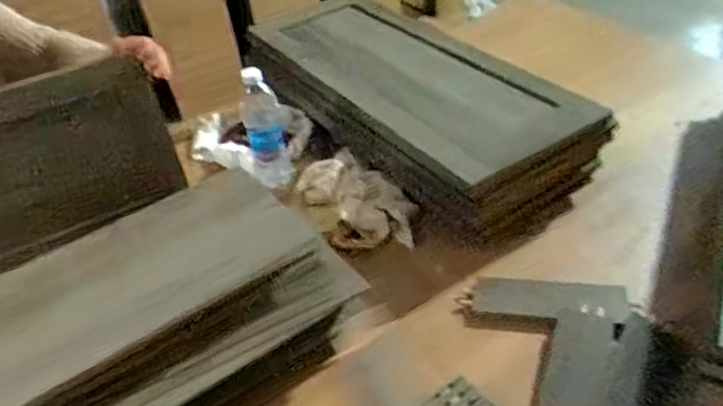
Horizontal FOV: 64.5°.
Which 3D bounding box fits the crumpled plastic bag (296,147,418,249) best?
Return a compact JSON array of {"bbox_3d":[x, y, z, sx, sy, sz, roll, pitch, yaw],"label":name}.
[{"bbox_3d":[-0.010,-0.004,0.947,0.133,0.087,0.210,-31,44,-26],"label":"crumpled plastic bag"}]

